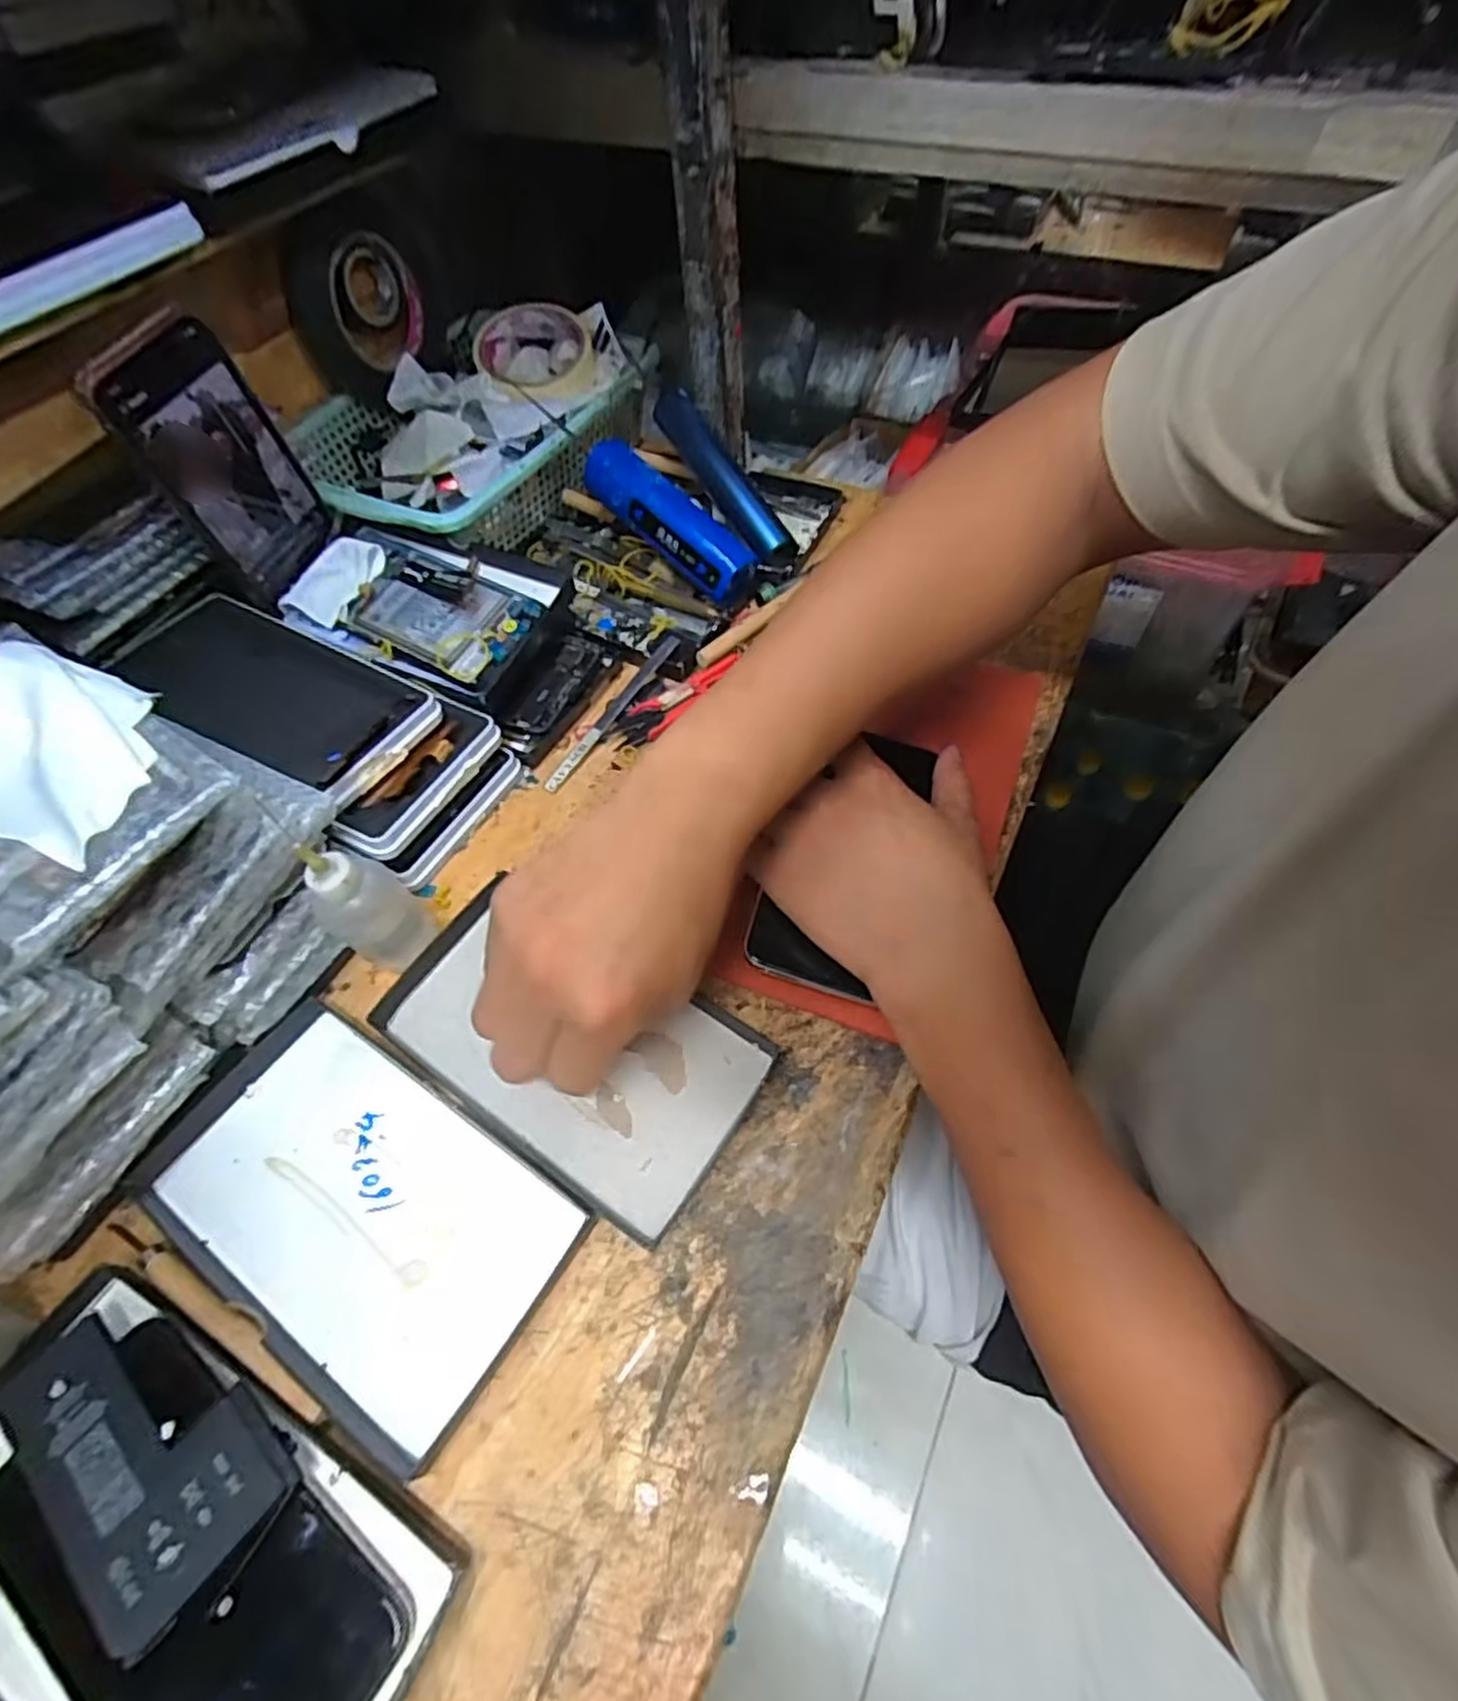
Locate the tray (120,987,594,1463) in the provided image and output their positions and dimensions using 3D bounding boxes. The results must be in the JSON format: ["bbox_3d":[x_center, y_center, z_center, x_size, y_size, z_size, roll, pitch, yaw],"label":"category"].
[{"bbox_3d":[-0.158,0.149,0.315,0.177,0.013,0.103,29,61,18],"label":"tray"}]

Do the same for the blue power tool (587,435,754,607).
[{"bbox_3d":[-0.042,-0.227,0.510,0.135,0.038,0.039,42,64,3],"label":"blue power tool"}]

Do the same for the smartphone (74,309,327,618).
[{"bbox_3d":[-0.281,-0.213,0.418,0.011,0.144,0.081,26,62,18],"label":"smartphone"}]

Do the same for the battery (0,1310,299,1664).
[{"bbox_3d":[-0.215,0.218,0.272,0.112,0.010,0.064,32,64,21],"label":"battery"}]

